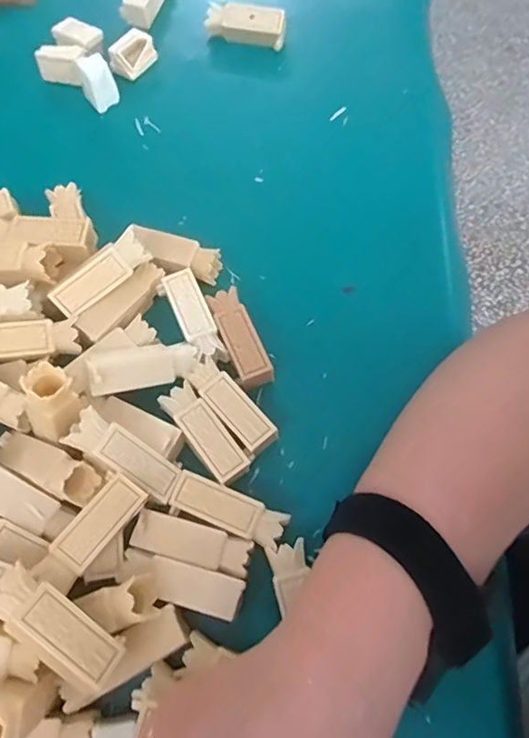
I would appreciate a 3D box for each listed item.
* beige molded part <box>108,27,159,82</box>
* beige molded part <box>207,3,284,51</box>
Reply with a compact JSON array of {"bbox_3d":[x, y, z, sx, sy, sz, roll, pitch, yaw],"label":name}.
[{"bbox_3d":[-0.104,-0.247,0.423,0.025,0.017,0.035,33,72,13],"label":"beige molded part"},{"bbox_3d":[-0.014,-0.273,0.428,0.060,0.023,0.019,7,68,3],"label":"beige molded part"}]

